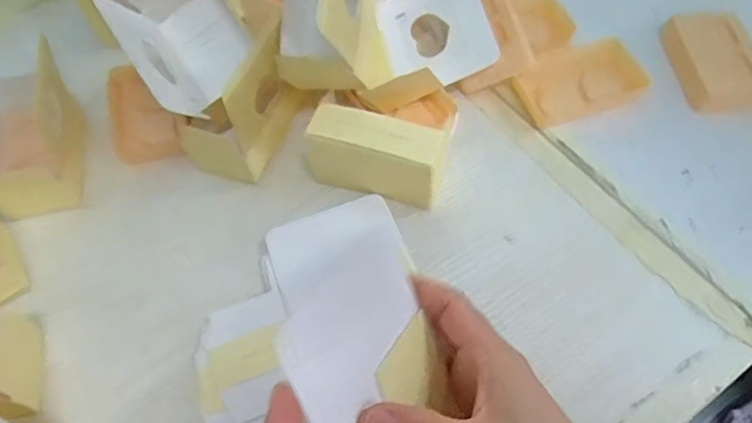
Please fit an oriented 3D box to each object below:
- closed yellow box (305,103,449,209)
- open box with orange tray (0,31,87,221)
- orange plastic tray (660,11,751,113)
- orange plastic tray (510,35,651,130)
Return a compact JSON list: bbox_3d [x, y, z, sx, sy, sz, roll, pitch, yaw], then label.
[{"bbox_3d":[-0.001,-0.037,0.447,0.103,0.060,0.044,13,61,10],"label":"closed yellow box"},{"bbox_3d":[-0.273,-0.061,0.465,0.064,0.081,0.120,-8,60,-2],"label":"open box with orange tray"},{"bbox_3d":[0.295,-0.129,0.511,0.067,0.020,0.102,-7,60,-1],"label":"orange plastic tray"},{"bbox_3d":[0.174,-0.109,0.507,0.102,0.018,0.063,-22,61,-10],"label":"orange plastic tray"}]

